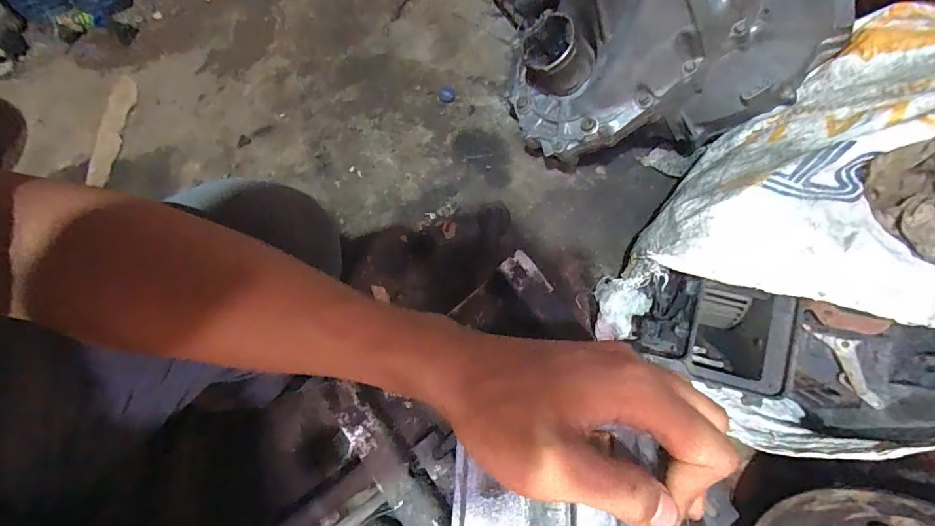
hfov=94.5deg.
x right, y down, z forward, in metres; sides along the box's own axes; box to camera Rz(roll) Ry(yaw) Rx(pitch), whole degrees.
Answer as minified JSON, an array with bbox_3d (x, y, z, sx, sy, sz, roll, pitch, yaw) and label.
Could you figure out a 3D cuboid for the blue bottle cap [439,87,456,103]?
[{"bbox_3d":[-0.041,-0.343,0.882,0.032,0.013,0.028,-1,71,-3],"label":"blue bottle cap"}]

